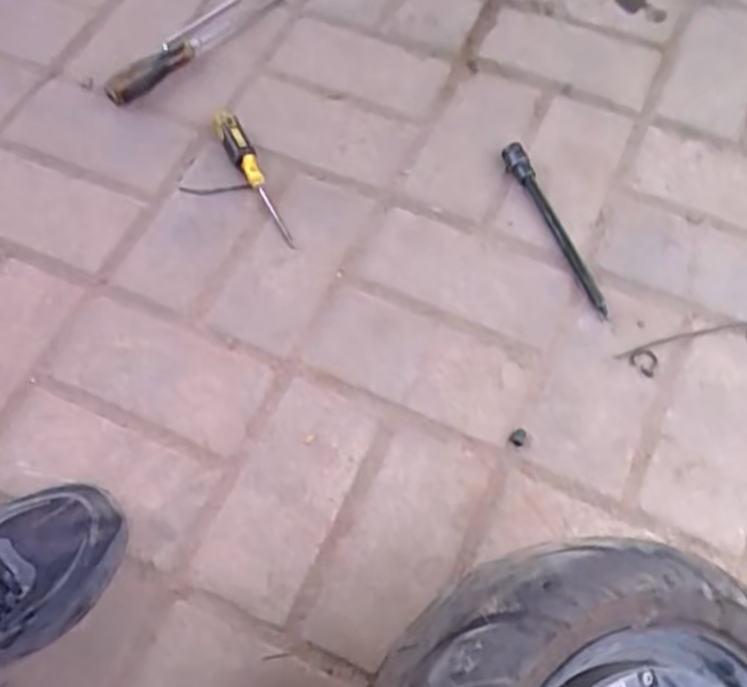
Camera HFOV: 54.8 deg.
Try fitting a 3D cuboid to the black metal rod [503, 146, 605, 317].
[{"bbox_3d":[0.171,-0.108,0.662,0.021,0.016,0.185,-23,68,-9],"label":"black metal rod"}]

